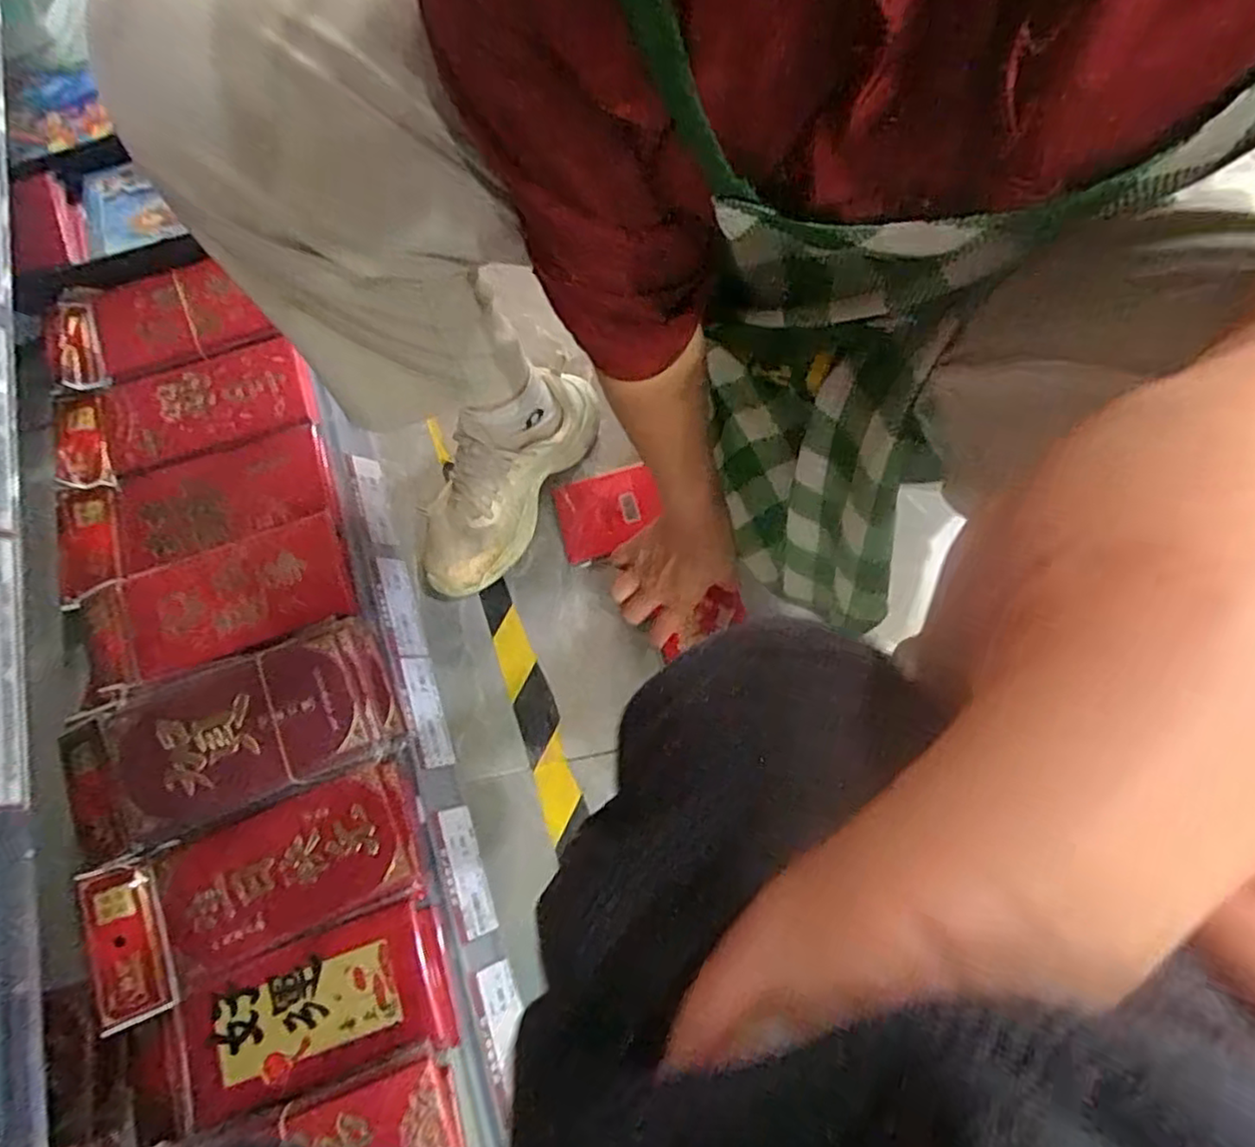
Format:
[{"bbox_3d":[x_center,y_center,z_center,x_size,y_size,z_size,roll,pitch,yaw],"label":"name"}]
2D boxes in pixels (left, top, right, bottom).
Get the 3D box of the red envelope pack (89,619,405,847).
[{"bbox_3d":[-0.271,0.110,0.495,0.182,0.034,0.097,-20,71,-4],"label":"red envelope pack"}]

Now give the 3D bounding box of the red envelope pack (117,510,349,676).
[{"bbox_3d":[-0.309,0.017,0.541,0.160,0.021,0.096,-20,71,-4],"label":"red envelope pack"}]

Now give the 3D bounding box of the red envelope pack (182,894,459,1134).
[{"bbox_3d":[-0.210,0.291,0.462,0.172,0.022,0.087,-17,70,-2],"label":"red envelope pack"}]

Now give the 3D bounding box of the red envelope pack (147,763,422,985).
[{"bbox_3d":[-0.237,0.208,0.478,0.168,0.013,0.089,-20,71,-4],"label":"red envelope pack"}]

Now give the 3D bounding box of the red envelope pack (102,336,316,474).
[{"bbox_3d":[-0.375,-0.152,0.615,0.175,0.013,0.092,-18,70,-3],"label":"red envelope pack"}]

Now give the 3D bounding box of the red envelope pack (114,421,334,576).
[{"bbox_3d":[-0.345,-0.067,0.578,0.173,0.007,0.097,-20,71,-4],"label":"red envelope pack"}]

